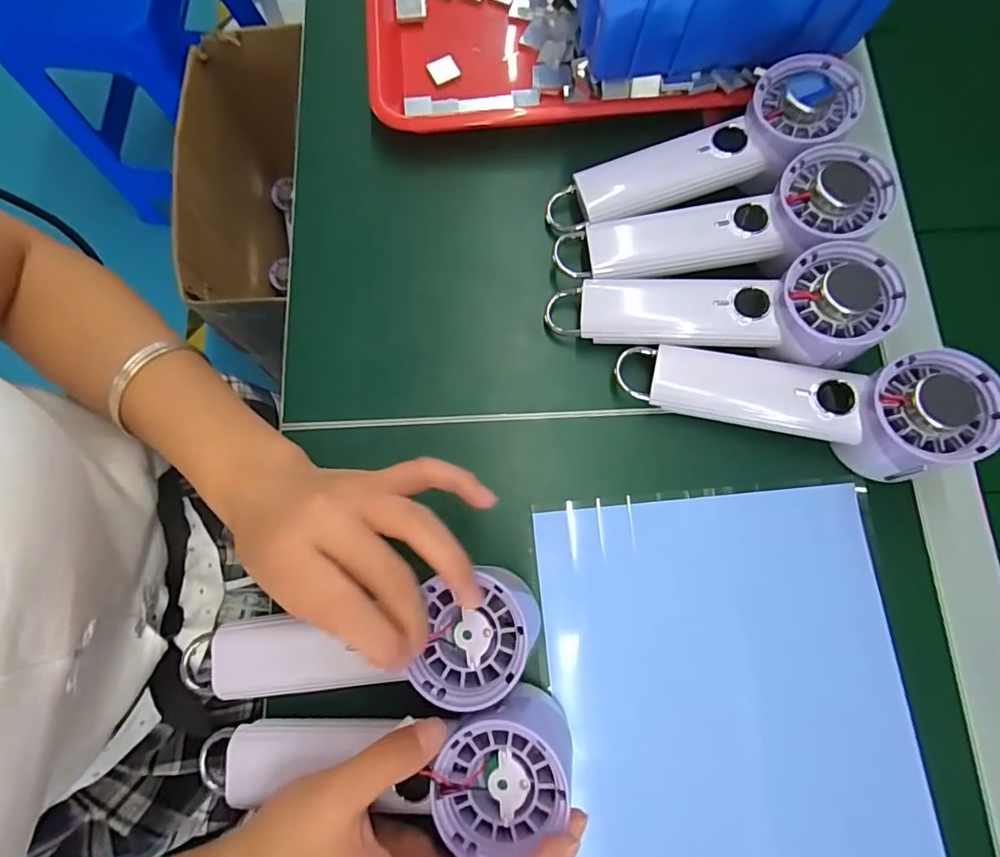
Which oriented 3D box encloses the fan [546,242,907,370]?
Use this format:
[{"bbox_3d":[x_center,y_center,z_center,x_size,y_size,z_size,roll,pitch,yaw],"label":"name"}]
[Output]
[{"bbox_3d":[0.129,-0.071,0.318,0.191,0.034,0.058,2,76,15],"label":"fan"}]

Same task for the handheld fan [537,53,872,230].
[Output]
[{"bbox_3d":[0.129,-0.176,0.339,0.195,0.031,0.061,-19,77,13],"label":"handheld fan"}]

